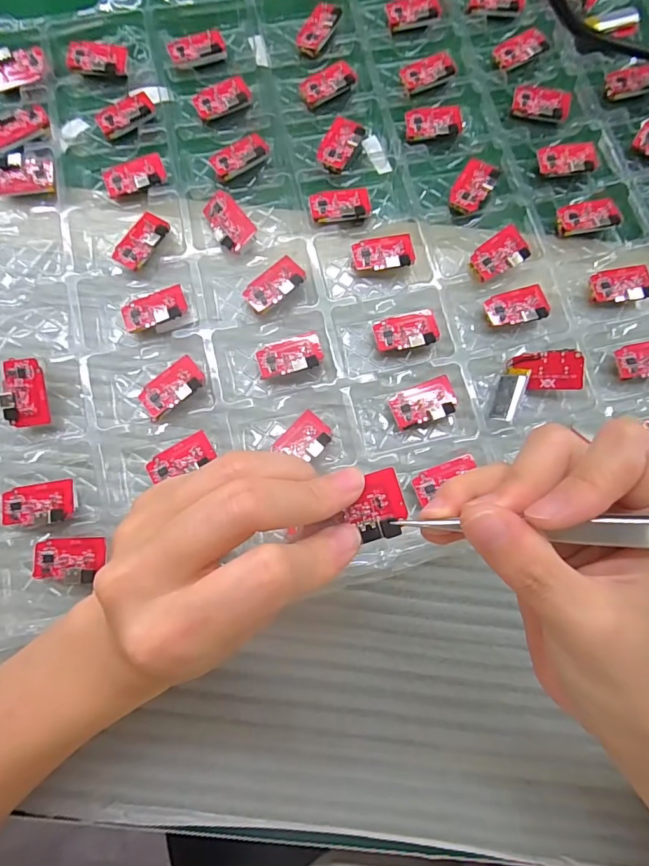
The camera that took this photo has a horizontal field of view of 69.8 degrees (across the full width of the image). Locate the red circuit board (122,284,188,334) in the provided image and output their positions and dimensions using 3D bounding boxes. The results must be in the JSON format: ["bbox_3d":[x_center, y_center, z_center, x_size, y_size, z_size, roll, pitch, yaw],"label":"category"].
[{"bbox_3d":[-0.095,-0.069,0.263,0.035,0.010,0.020,-20,81,-5],"label":"red circuit board"}]

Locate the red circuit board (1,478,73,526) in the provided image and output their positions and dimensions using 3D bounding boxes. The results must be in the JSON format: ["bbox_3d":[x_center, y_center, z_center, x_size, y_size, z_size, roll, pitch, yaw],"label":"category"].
[{"bbox_3d":[-0.148,0.036,0.240,0.035,0.004,0.021,-7,72,-5],"label":"red circuit board"}]

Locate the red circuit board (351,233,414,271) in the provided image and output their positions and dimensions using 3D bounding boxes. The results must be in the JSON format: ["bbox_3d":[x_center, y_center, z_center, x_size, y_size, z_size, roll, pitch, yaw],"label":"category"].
[{"bbox_3d":[0.035,-0.105,0.275,0.036,0.011,0.022,-10,80,-3],"label":"red circuit board"}]

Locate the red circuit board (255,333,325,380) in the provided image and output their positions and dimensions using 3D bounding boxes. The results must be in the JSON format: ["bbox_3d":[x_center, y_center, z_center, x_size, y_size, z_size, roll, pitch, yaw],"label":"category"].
[{"bbox_3d":[-0.019,-0.043,0.259,0.036,0.004,0.023,-15,68,-1],"label":"red circuit board"}]

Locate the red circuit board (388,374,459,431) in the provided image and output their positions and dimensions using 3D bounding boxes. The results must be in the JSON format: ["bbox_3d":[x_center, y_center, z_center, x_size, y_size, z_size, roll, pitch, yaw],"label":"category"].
[{"bbox_3d":[0.055,-0.017,0.258,0.036,0.010,0.022,-20,81,-5],"label":"red circuit board"}]

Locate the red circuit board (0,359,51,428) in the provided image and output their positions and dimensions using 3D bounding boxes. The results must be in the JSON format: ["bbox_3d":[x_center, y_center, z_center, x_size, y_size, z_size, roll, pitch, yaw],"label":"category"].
[{"bbox_3d":[-0.160,-0.021,0.248,0.021,0.004,0.036,-4,90,-19],"label":"red circuit board"}]

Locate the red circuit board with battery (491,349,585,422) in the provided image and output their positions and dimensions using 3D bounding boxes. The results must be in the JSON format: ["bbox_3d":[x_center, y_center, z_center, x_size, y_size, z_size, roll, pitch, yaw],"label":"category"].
[{"bbox_3d":[0.114,-0.029,0.258,0.054,0.010,0.031,-27,65,3],"label":"red circuit board with battery"}]

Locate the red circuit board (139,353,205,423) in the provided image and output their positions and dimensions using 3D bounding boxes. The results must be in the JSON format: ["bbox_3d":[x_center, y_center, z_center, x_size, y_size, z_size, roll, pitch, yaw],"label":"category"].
[{"bbox_3d":[-0.084,-0.024,0.255,0.037,0.011,0.022,-41,83,-8],"label":"red circuit board"}]

